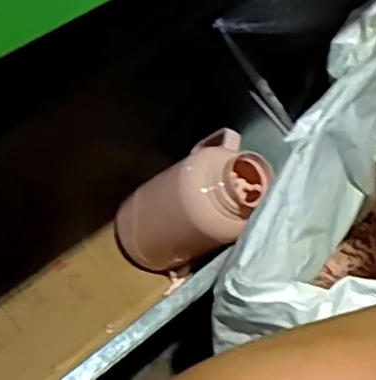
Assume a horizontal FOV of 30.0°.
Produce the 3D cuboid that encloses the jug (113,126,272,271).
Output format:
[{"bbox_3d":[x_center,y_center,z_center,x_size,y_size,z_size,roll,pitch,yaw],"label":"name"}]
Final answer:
[{"bbox_3d":[0.005,0.017,0.957,0.113,0.254,0.150,32,44,-26],"label":"jug"}]

